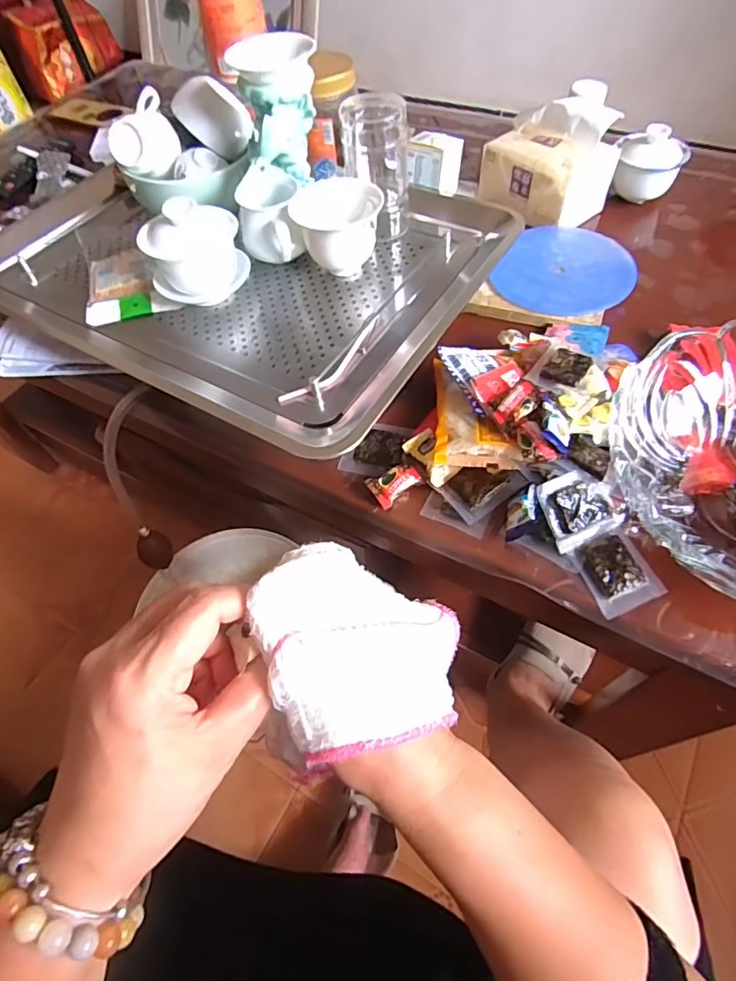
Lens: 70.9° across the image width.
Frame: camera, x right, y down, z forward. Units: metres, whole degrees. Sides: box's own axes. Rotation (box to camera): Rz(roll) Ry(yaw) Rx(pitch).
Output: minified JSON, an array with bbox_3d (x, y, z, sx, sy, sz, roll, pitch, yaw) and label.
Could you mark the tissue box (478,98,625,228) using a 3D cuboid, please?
[{"bbox_3d":[0.216,-0.400,0.625,0.101,0.108,0.133,-37,61,-18],"label":"tissue box"}]

